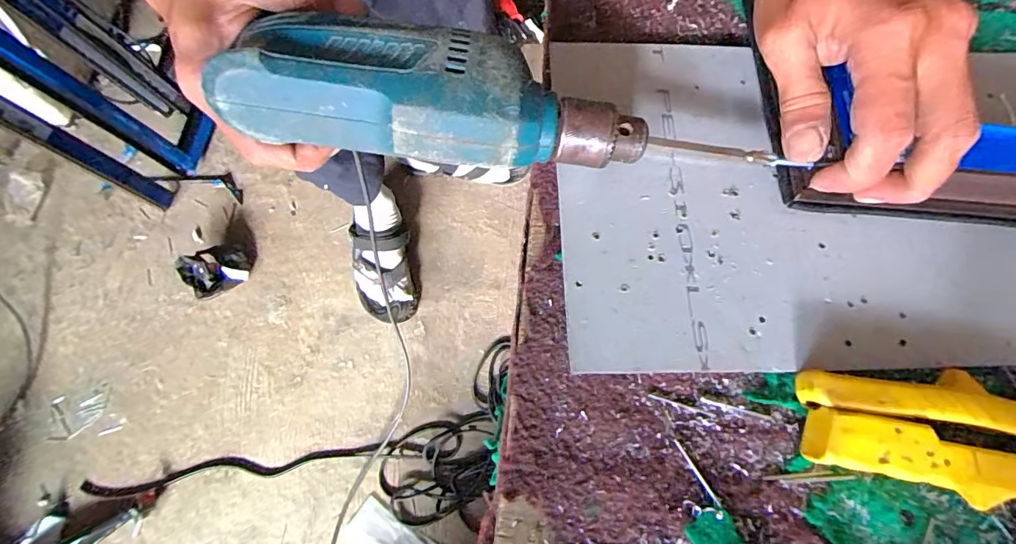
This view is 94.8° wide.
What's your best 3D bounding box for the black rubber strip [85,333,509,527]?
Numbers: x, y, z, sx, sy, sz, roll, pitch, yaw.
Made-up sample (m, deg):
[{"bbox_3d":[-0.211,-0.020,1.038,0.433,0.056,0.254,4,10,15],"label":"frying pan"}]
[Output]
[{"bbox_3d":[-0.288,0.346,0.794,0.751,0.046,0.250,-19,70,-10],"label":"black rubber strip"}]

